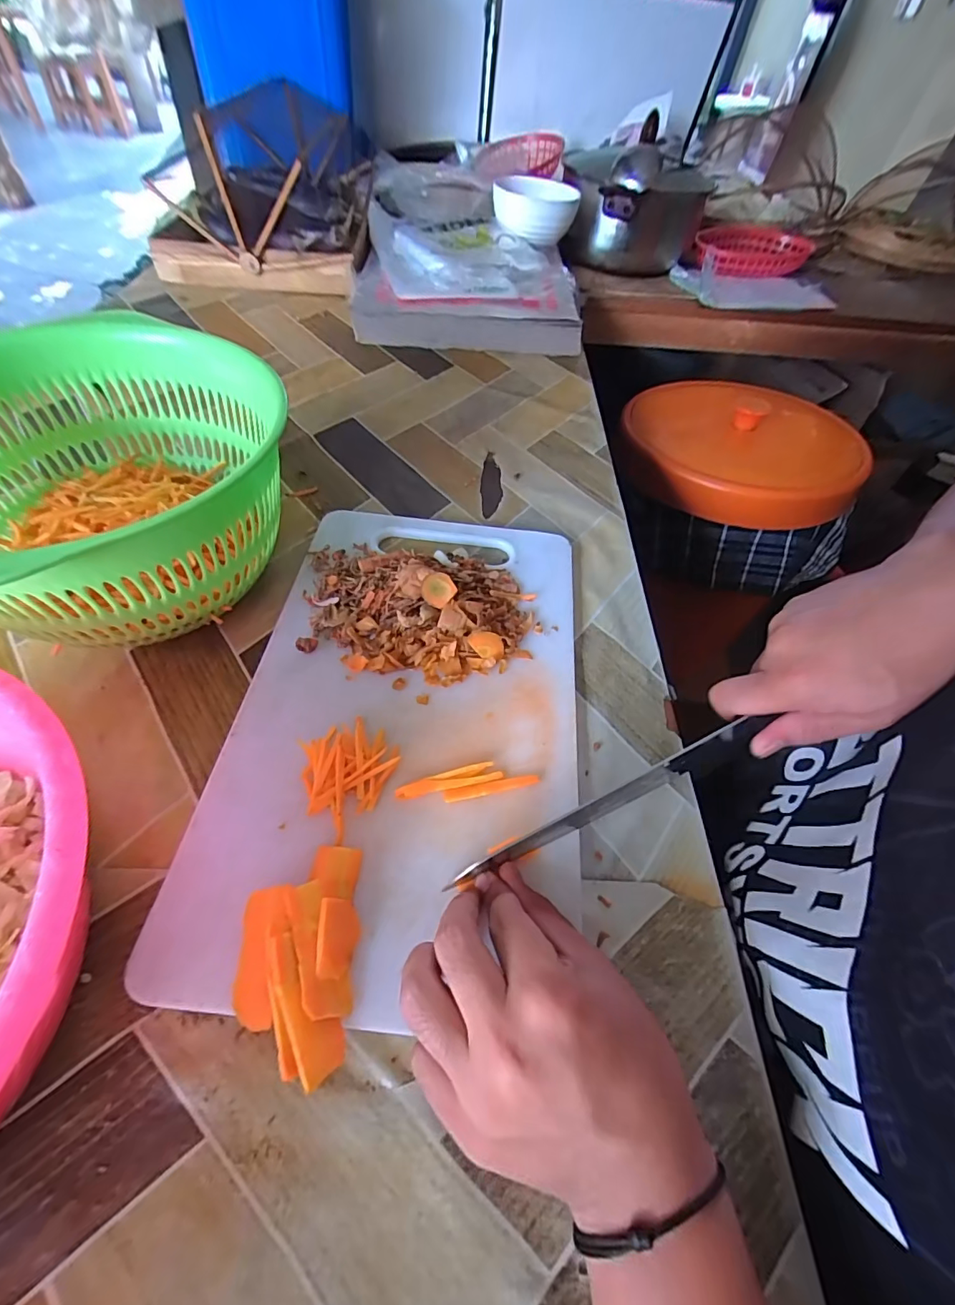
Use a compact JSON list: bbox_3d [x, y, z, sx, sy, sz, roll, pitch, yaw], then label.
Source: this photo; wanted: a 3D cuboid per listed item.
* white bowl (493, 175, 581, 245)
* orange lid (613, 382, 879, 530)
[{"bbox_3d":[0.084,-0.647,0.722,0.119,0.056,0.119,6,53,-2],"label":"white bowl"},{"bbox_3d":[0.365,-0.303,0.699,0.307,0.073,0.302,3,53,-4],"label":"orange lid"}]

